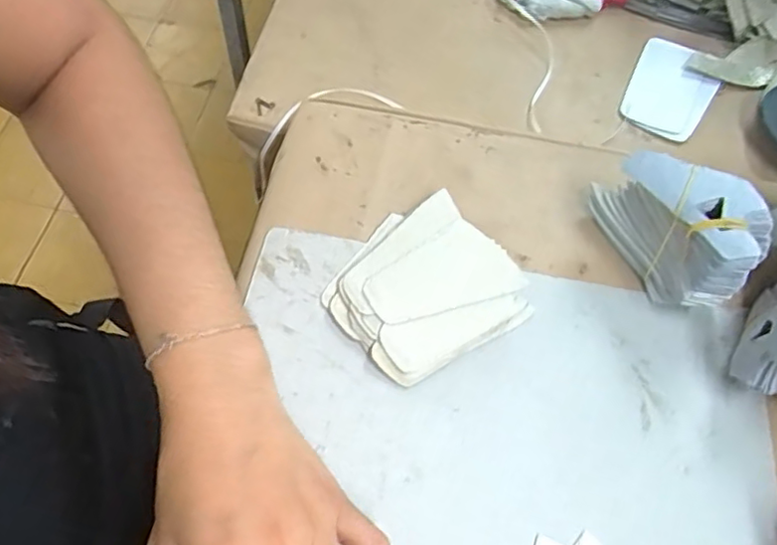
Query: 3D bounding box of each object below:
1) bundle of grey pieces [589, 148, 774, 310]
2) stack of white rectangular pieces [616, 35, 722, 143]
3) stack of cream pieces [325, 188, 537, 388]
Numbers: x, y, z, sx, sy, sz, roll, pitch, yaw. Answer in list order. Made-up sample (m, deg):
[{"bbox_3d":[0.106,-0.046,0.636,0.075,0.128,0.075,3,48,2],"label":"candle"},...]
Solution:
[{"bbox_3d":[0.168,-0.028,0.368,0.045,0.075,0.098,-31,66,-20],"label":"bundle of grey pieces"},{"bbox_3d":[0.234,-0.153,0.521,0.066,0.009,0.106,30,62,13],"label":"stack of white rectangular pieces"},{"bbox_3d":[0.019,0.008,0.367,0.100,0.021,0.093,-29,66,-19],"label":"stack of cream pieces"}]

